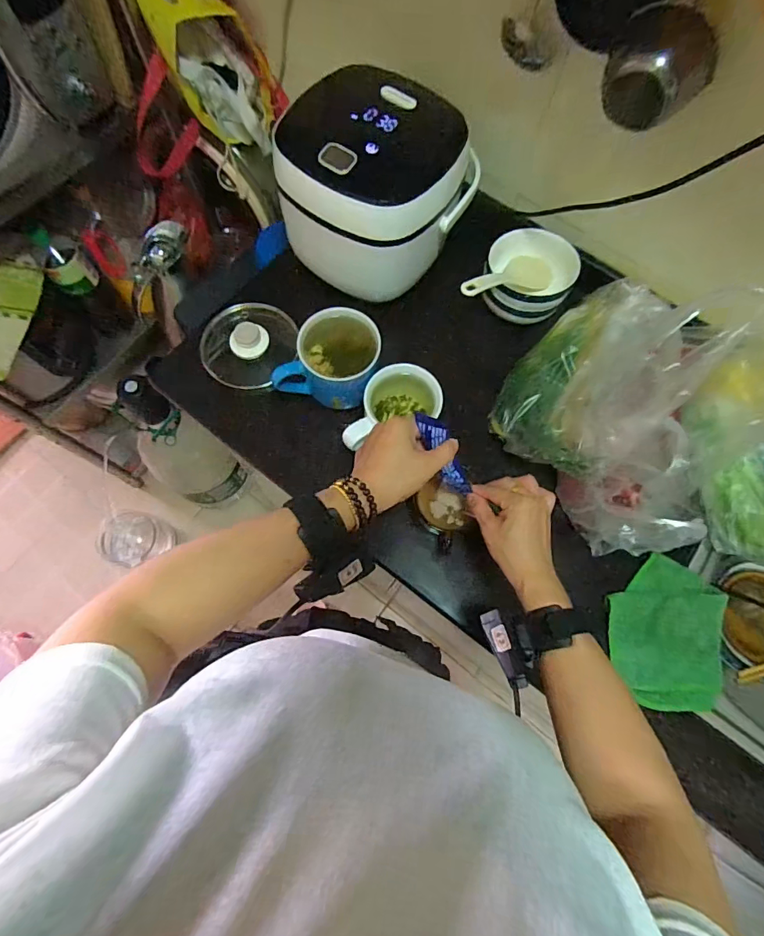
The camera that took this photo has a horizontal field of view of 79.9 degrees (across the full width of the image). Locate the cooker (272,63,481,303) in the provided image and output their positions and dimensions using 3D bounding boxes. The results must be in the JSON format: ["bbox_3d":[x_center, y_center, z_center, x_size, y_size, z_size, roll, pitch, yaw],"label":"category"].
[{"bbox_3d":[-0.008,-0.360,0.605,0.212,0.176,0.197,32,73,8],"label":"cooker"}]

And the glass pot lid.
[{"bbox_3d":[-0.182,-0.170,0.640,0.135,0.054,0.118,-4,107,-23],"label":"glass pot lid"}]

